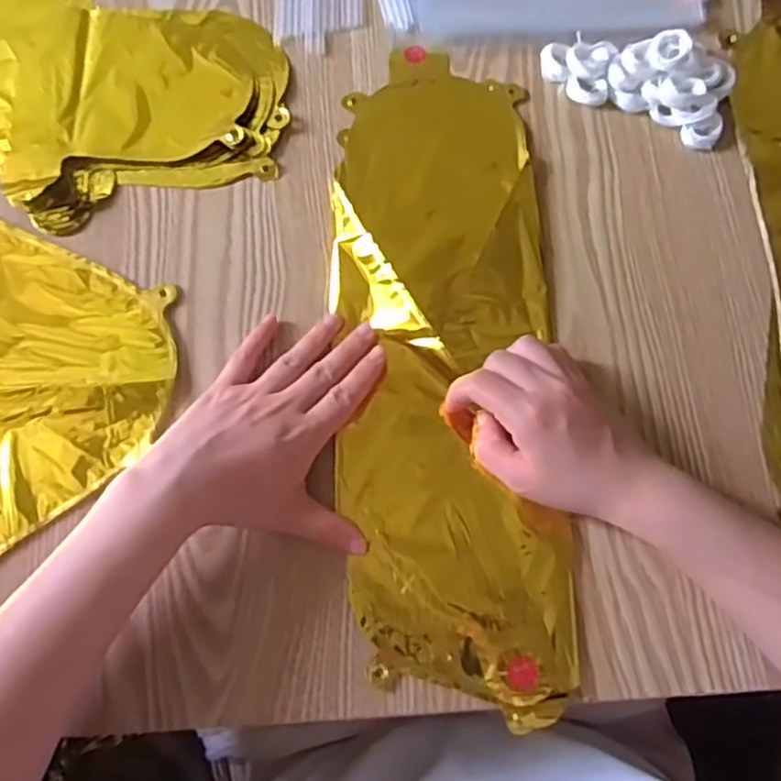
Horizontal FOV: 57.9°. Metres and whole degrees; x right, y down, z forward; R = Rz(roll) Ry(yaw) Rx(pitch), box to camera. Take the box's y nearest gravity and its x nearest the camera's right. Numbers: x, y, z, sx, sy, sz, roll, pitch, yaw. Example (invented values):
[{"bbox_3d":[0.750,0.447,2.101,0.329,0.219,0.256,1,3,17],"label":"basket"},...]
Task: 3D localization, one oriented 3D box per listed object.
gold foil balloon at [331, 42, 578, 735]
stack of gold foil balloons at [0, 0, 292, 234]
[{"bbox_3d":[0.034,-0.029,0.436,0.130,0.019,0.418,-3,74,-1],"label":"gold foil balloon"},{"bbox_3d":[-0.241,-0.311,0.508,0.251,0.012,0.411,-17,75,-5],"label":"stack of gold foil balloons"}]

